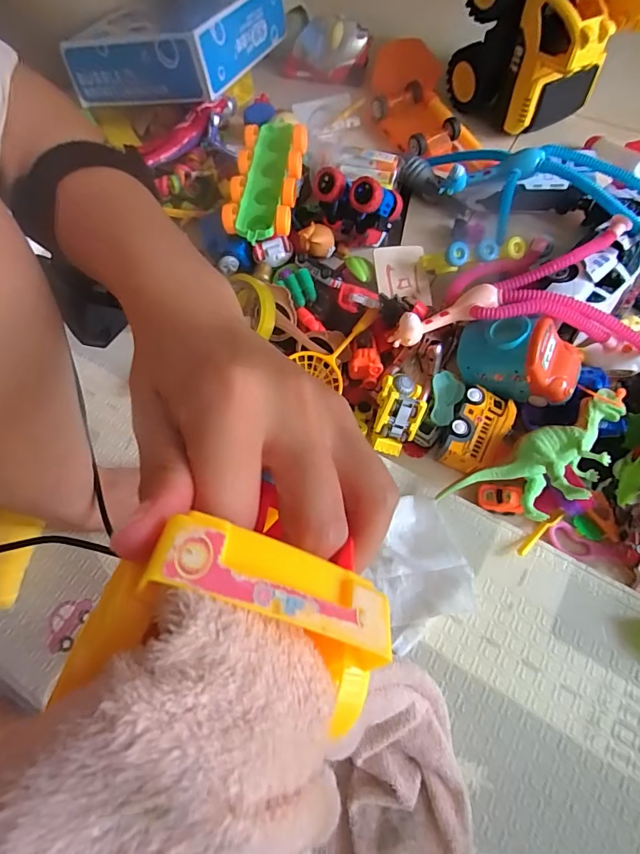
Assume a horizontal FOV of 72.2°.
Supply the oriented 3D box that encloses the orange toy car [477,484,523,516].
[{"bbox_3d":[0.190,0.078,0.462,0.043,0.024,0.029,-1,62,25],"label":"orange toy car"}]

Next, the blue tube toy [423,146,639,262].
[{"bbox_3d":[0.272,-0.307,0.563,0.300,0.100,0.148,32,73,15],"label":"blue tube toy"}]

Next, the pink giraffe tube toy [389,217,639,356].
[{"bbox_3d":[0.217,-0.143,0.482,0.264,0.079,0.133,3,68,4],"label":"pink giraffe tube toy"}]

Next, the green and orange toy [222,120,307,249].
[{"bbox_3d":[-0.069,-0.324,0.573,0.088,0.038,0.208,6,68,5],"label":"green and orange toy"}]

